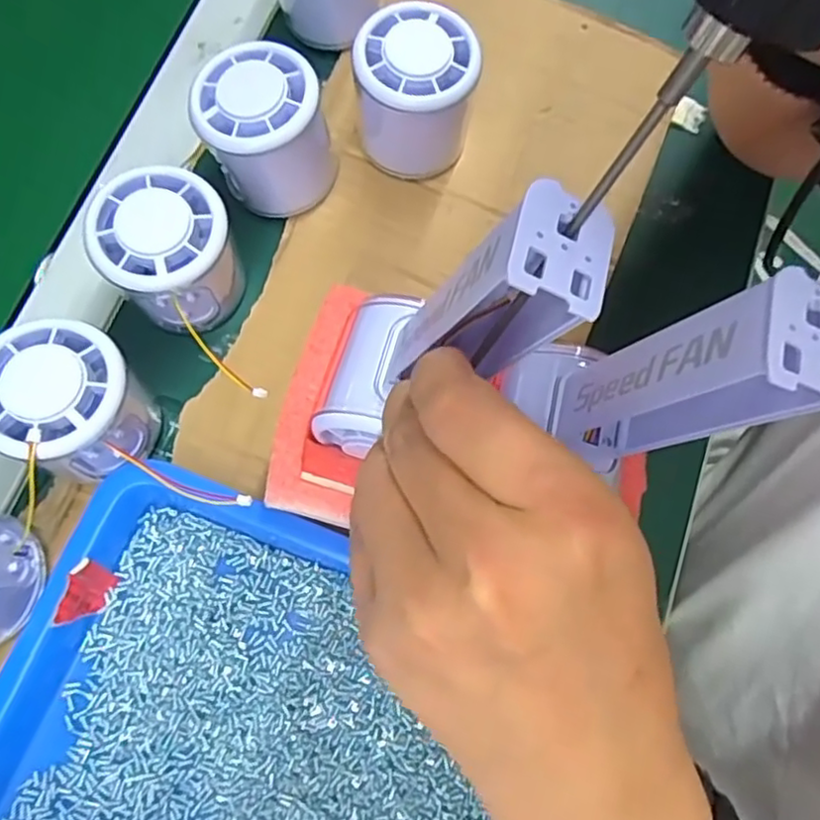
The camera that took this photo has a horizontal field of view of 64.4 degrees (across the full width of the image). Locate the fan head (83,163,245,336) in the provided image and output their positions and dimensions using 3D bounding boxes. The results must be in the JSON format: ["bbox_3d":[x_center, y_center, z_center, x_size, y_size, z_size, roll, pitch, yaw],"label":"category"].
[{"bbox_3d":[-0.106,-0.069,0.293,0.055,0.056,0.055,1,75,-4],"label":"fan head"}]

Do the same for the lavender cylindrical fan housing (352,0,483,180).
[{"bbox_3d":[0.002,-0.149,0.316,0.055,0.063,0.054,1,75,-4],"label":"lavender cylindrical fan housing"}]

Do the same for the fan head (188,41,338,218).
[{"bbox_3d":[-0.067,-0.127,0.309,0.055,0.059,0.056,0,75,-1],"label":"fan head"}]

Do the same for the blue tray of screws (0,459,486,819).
[{"bbox_3d":[-0.059,0.133,0.254,0.221,0.033,0.170,23,75,2],"label":"blue tray of screws"}]

